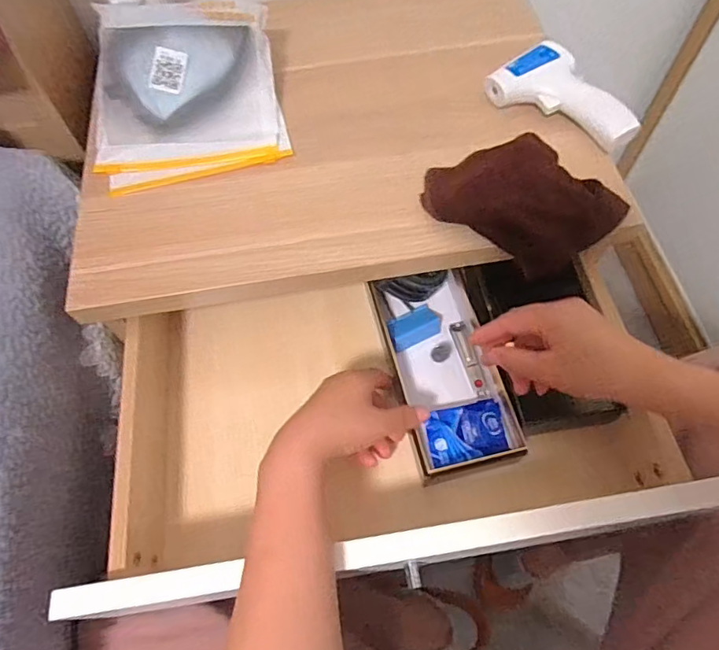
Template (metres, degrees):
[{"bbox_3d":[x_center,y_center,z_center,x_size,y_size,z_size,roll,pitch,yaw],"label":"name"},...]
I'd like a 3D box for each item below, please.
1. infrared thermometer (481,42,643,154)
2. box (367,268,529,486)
[{"bbox_3d":[0.196,-0.216,0.496,0.072,0.034,0.134,-33,66,-14],"label":"infrared thermometer"},{"bbox_3d":[0.081,0.038,0.492,0.098,0.054,0.203,-12,58,-4],"label":"box"}]

